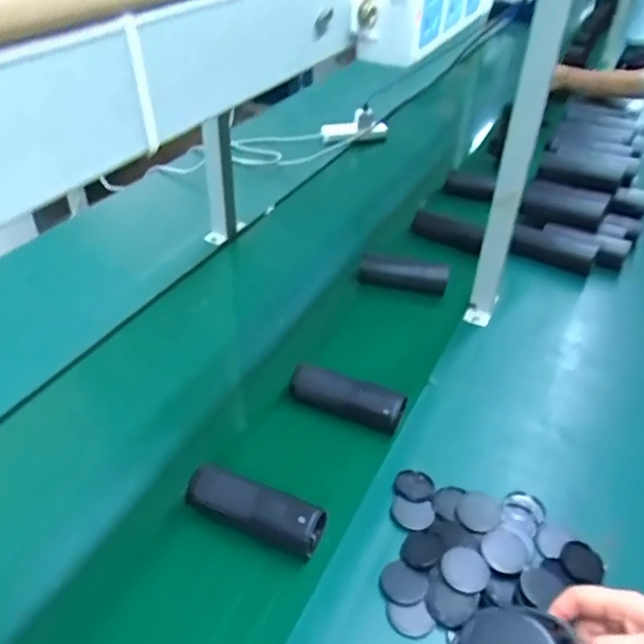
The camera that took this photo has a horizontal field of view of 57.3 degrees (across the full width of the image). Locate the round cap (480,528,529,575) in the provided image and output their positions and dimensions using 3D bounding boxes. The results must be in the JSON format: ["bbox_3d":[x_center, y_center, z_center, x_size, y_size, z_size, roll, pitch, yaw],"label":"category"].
[{"bbox_3d":[0.206,0.261,0.669,0.053,0.008,0.053,11,37,-9],"label":"round cap"}]

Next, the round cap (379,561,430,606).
[{"bbox_3d":[0.089,0.286,0.645,0.051,0.014,0.046,23,43,23],"label":"round cap"}]

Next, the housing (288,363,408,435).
[{"bbox_3d":[0.030,0.104,0.848,0.166,0.048,0.046,17,41,17],"label":"housing"}]

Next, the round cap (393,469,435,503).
[{"bbox_3d":[0.116,0.204,0.746,0.050,0.005,0.050,1,39,-1],"label":"round cap"}]

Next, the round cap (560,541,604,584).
[{"bbox_3d":[0.301,0.278,0.681,0.047,0.015,0.053,24,43,24],"label":"round cap"}]

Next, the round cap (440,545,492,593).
[{"bbox_3d":[0.156,0.269,0.641,0.049,0.010,0.049,3,47,-3],"label":"round cap"}]

